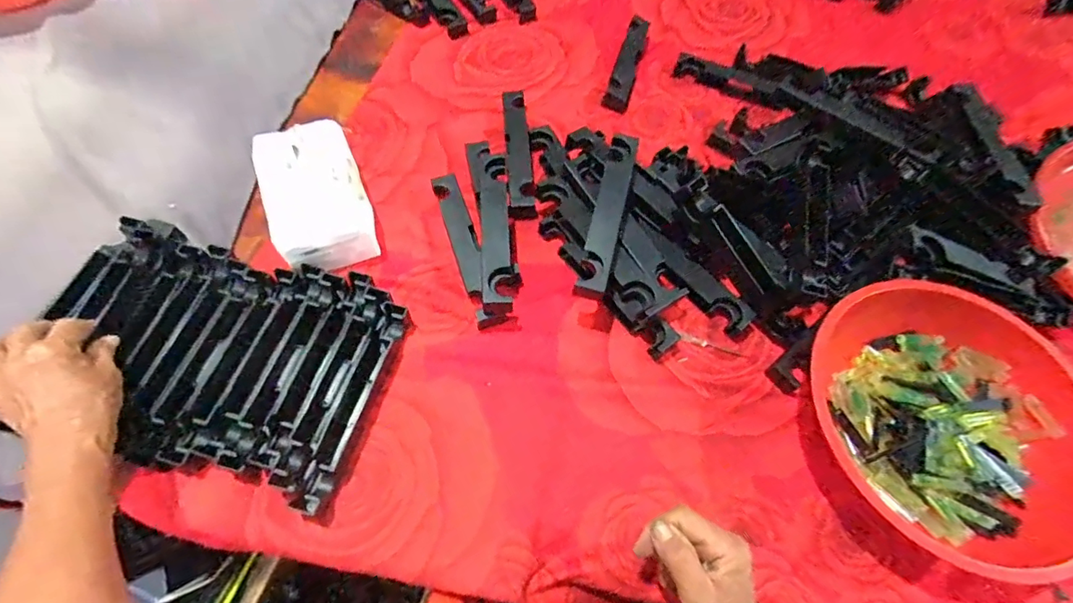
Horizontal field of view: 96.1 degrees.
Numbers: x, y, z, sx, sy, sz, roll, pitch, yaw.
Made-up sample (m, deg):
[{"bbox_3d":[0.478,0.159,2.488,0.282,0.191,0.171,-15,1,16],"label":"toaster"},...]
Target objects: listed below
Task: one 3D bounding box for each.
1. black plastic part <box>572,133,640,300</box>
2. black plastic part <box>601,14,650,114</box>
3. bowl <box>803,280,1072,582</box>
[{"bbox_3d":[0.074,-0.092,0.490,0.030,0.020,0.189,14,62,5],"label":"black plastic part"},{"bbox_3d":[0.131,-0.341,0.686,0.033,0.020,0.184,16,62,6],"label":"black plastic part"},{"bbox_3d":[0.367,0.104,0.430,0.220,0.073,0.236,1,62,-2],"label":"bowl"}]

